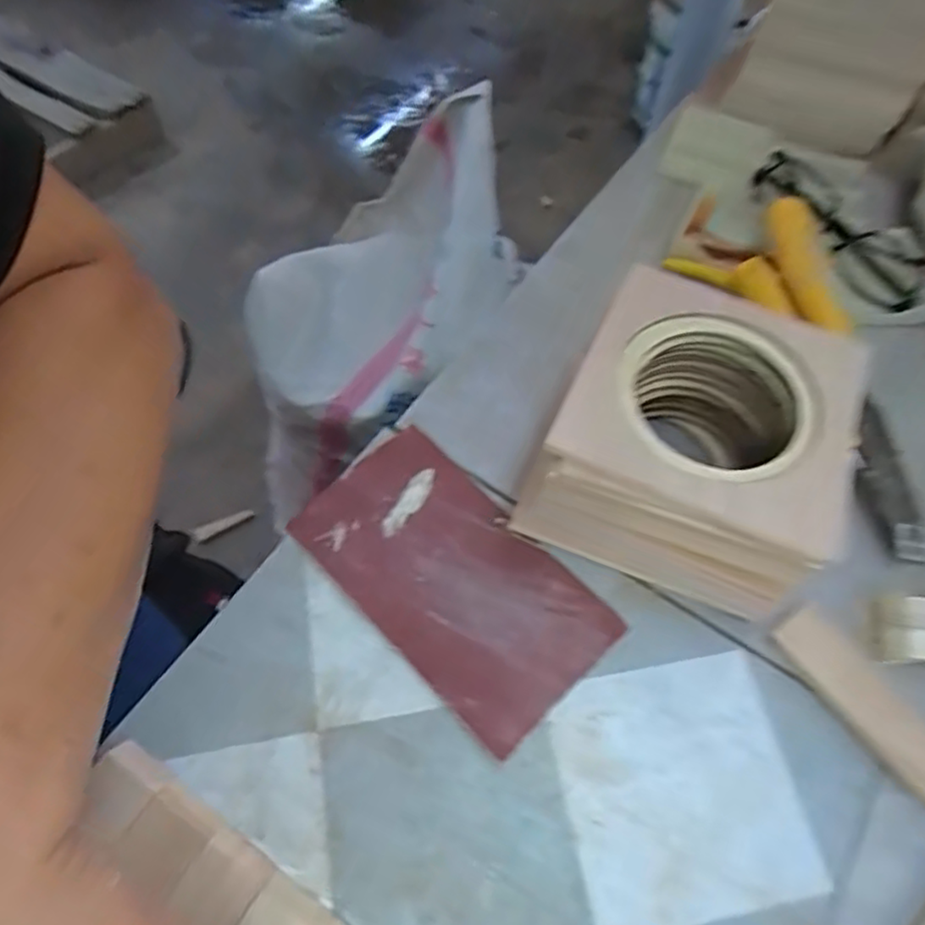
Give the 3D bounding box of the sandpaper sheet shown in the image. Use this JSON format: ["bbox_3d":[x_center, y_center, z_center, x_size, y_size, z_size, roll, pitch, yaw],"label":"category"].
[{"bbox_3d":[-0.006,0.057,0.347,0.090,0.007,0.161,-39,69,-24],"label":"sandpaper sheet"}]

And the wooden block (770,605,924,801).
[{"bbox_3d":[0.195,0.115,0.325,0.029,0.011,0.100,-33,67,-19],"label":"wooden block"}]

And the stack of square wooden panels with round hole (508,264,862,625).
[{"bbox_3d":[0.112,-0.012,0.343,0.132,0.082,0.125,21,62,9],"label":"stack of square wooden panels with round hole"}]

